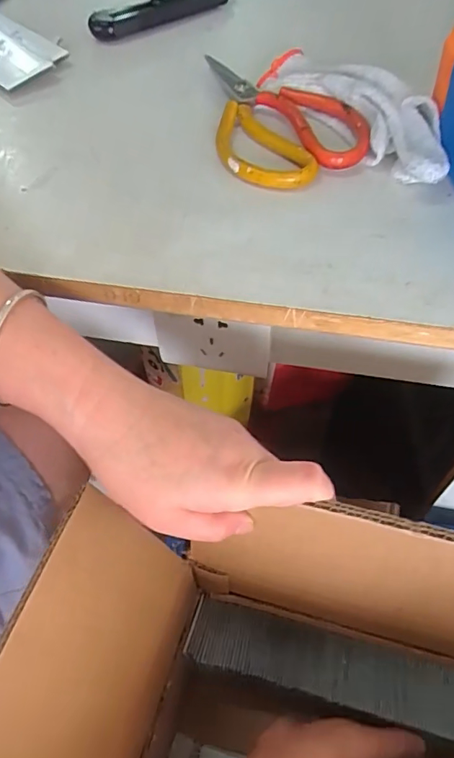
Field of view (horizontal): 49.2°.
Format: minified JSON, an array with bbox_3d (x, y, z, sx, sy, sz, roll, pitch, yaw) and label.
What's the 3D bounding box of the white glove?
[{"bbox_3d":[0.087,-0.182,0.335,0.055,0.032,0.177,-33,60,-19],"label":"white glove"}]

